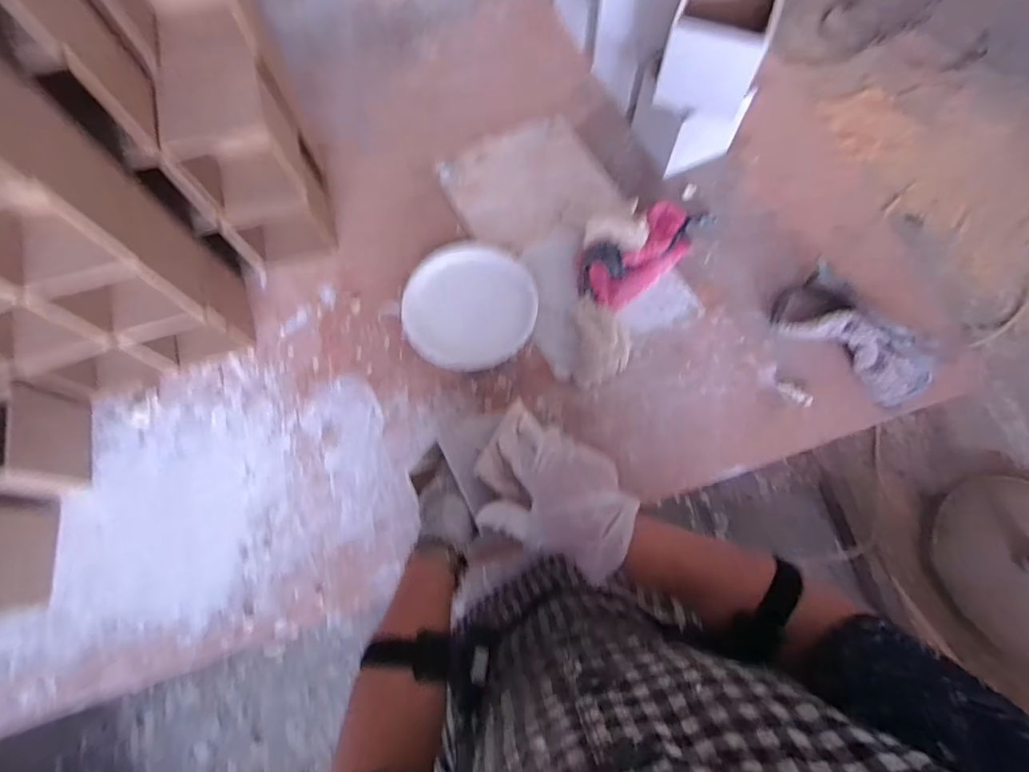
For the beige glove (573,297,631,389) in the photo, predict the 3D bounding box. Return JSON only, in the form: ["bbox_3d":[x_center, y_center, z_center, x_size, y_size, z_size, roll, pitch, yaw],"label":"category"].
[{"bbox_3d":[0.117,-0.060,0.650,0.076,0.039,0.126,3,73,2],"label":"beige glove"}]

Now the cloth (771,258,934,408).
[{"bbox_3d":[0.452,-0.066,0.644,0.120,0.052,0.204,-41,76,-10],"label":"cloth"}]

